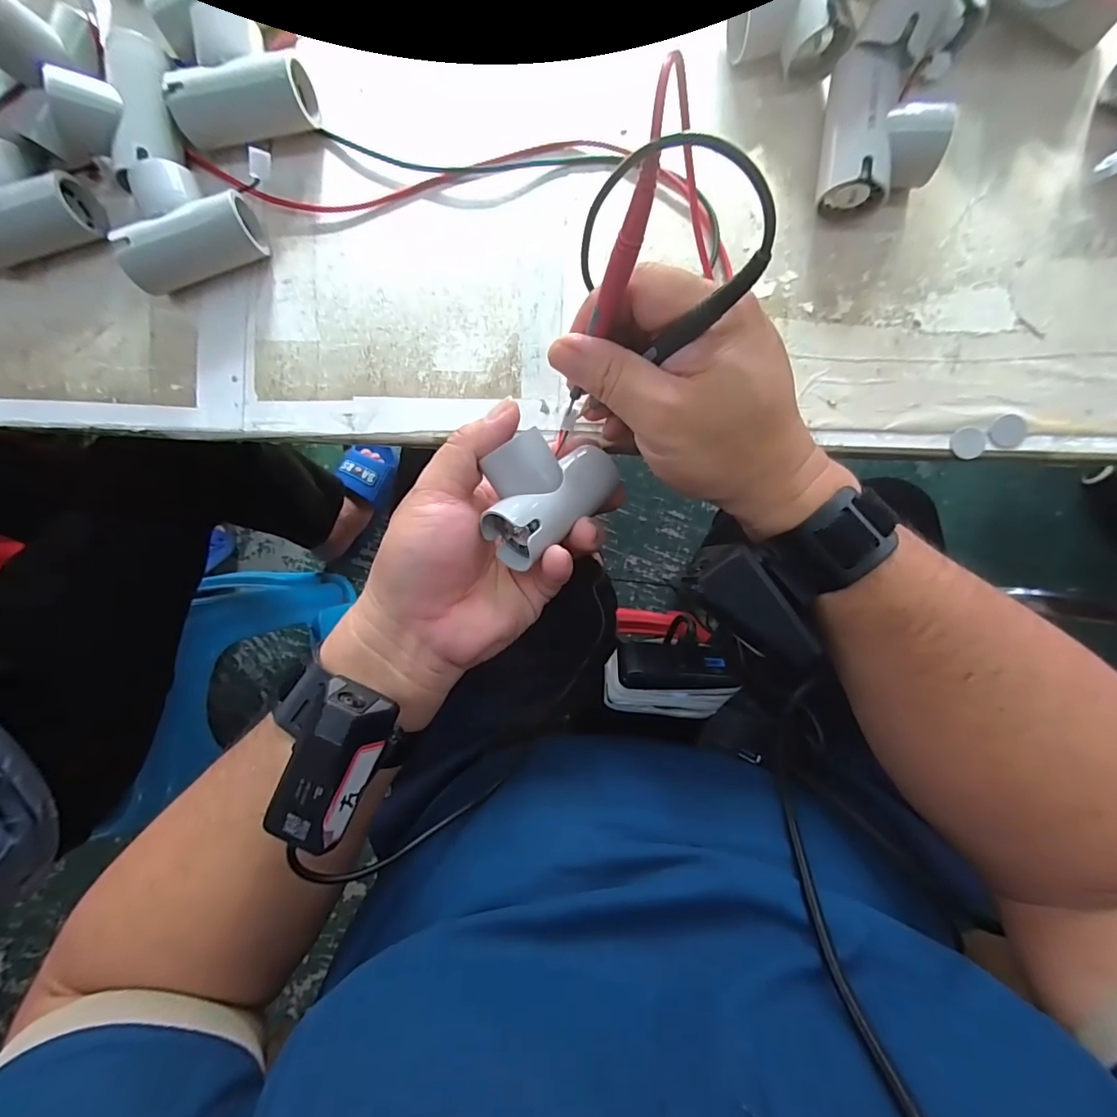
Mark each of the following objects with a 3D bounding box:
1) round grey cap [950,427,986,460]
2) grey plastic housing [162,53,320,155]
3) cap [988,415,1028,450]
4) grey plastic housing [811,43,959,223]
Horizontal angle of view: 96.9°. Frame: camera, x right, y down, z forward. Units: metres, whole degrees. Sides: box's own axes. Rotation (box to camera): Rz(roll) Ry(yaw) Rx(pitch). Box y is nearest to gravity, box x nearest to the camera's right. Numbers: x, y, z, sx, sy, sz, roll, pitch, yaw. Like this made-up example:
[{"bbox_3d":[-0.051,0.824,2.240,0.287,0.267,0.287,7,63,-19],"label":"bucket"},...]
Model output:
[{"bbox_3d":[0.229,-0.064,0.275,0.018,0.004,0.018,0,89,4],"label":"round grey cap"},{"bbox_3d":[-0.182,-0.264,0.287,0.074,0.036,0.030,-5,89,4],"label":"grey plastic housing"},{"bbox_3d":[0.248,-0.070,0.273,0.018,0.004,0.017,0,89,4],"label":"cap"},{"bbox_3d":[0.171,-0.227,0.264,0.055,0.034,0.074,6,90,5],"label":"grey plastic housing"}]

